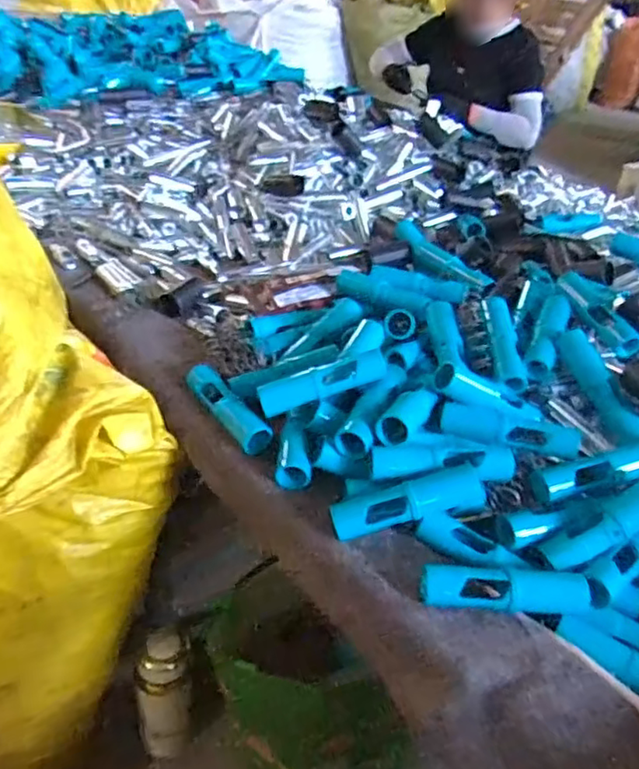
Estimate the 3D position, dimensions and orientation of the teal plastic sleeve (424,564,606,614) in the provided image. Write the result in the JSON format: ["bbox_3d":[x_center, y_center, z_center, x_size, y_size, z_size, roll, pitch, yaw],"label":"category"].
[{"bbox_3d":[0.143,0.155,0.454,0.133,0.032,0.029,5,36,-3],"label":"teal plastic sleeve"}]

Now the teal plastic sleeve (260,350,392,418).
[{"bbox_3d":[0.003,-0.002,0.556,0.118,0.025,0.027,-19,39,-1],"label":"teal plastic sleeve"}]

